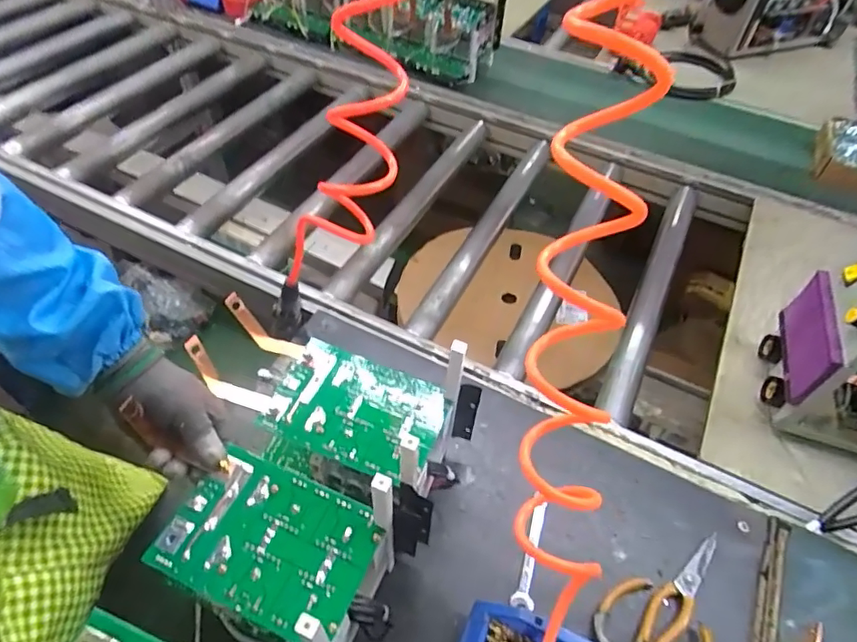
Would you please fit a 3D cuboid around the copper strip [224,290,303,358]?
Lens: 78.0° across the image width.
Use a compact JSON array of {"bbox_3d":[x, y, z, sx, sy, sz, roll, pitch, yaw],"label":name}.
[{"bbox_3d":[-0.176,0.010,0.565,0.095,0.046,0.016,43,54,-10],"label":"copper strip"}]

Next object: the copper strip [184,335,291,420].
[{"bbox_3d":[-0.190,0.061,0.516,0.111,0.044,0.023,37,53,-10],"label":"copper strip"}]

